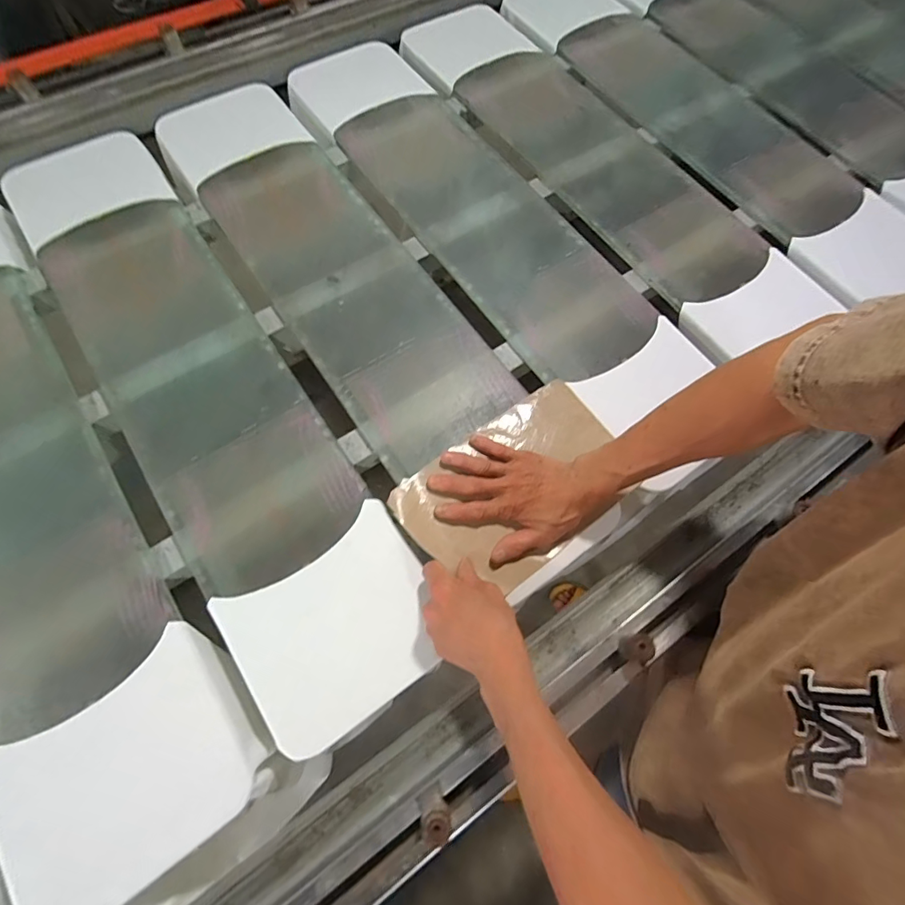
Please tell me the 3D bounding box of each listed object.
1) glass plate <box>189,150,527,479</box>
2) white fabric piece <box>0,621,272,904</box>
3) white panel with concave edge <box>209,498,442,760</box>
[{"bbox_3d":[-0.146,-0.237,0.629,0.206,0.010,0.564,-33,72,-15],"label":"glass plate"},{"bbox_3d":[-0.298,0.295,0.425,0.220,0.037,0.180,-36,74,-15],"label":"white fabric piece"},{"bbox_3d":[-0.115,0.177,0.467,0.198,0.016,0.176,-31,71,-12],"label":"white panel with concave edge"}]

